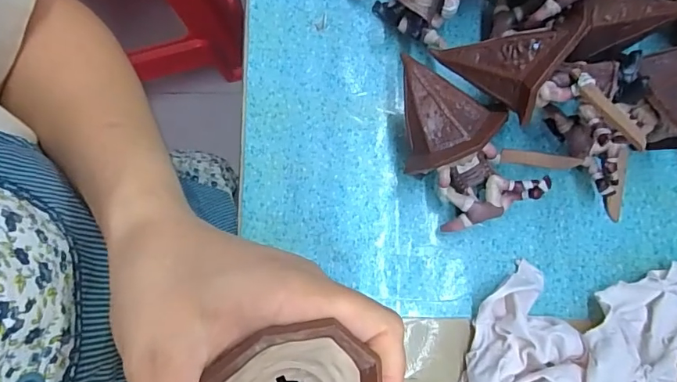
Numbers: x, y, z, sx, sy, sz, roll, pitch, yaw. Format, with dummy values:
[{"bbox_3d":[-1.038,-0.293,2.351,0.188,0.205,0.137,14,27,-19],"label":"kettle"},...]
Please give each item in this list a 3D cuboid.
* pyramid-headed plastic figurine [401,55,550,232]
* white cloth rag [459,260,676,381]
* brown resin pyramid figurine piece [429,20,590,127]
[{"bbox_3d":[0.066,-0.026,0.277,0.058,0.059,0.103,-34,81,-5],"label":"pyramid-headed plastic figurine"},{"bbox_3d":[0.140,0.088,0.266,0.129,0.035,0.089,3,79,1],"label":"white cloth rag"},{"bbox_3d":[0.083,-0.071,0.238,0.061,0.033,0.046,28,82,7],"label":"brown resin pyramid figurine piece"}]

